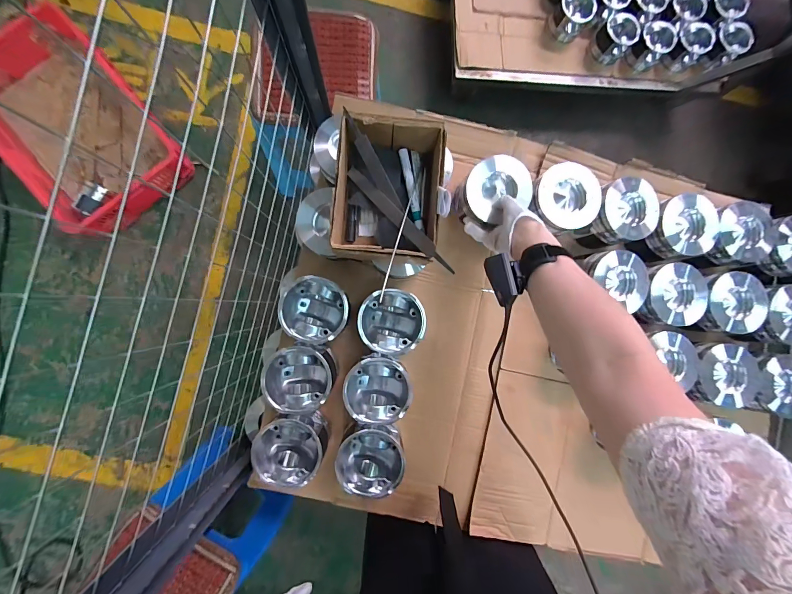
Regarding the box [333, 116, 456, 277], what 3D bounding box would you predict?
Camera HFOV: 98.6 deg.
[{"bbox_3d":[-0.016,-0.155,0.520,0.157,0.096,0.200,6,86,-3],"label":"box"}]

